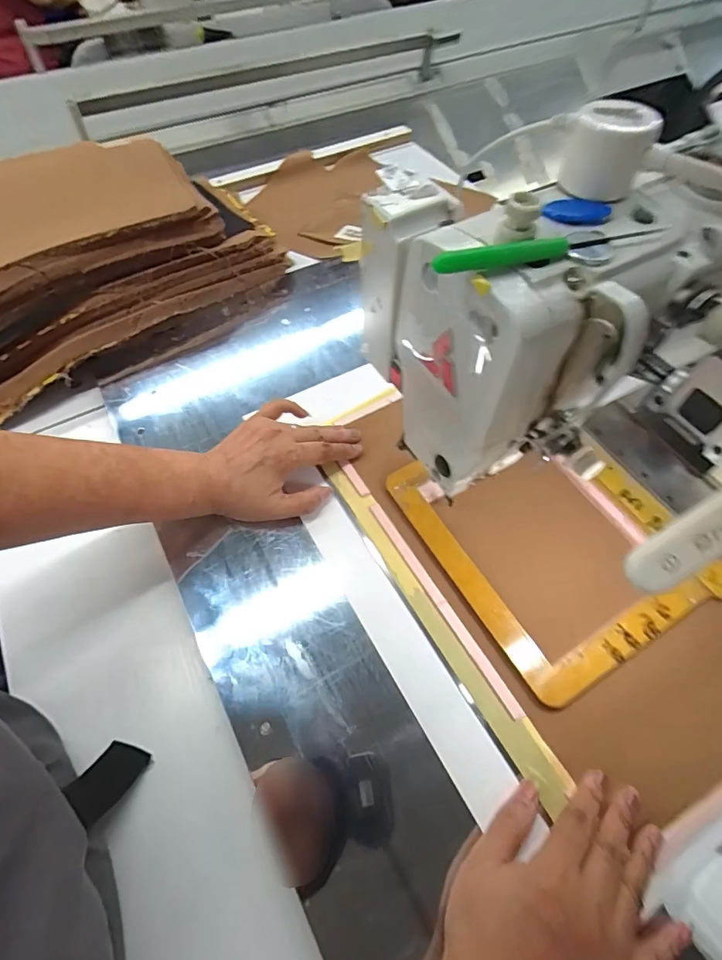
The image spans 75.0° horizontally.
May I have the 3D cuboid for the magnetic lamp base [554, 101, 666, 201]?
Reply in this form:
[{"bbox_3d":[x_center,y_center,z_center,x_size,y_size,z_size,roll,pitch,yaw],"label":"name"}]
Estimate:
[{"bbox_3d":[0.127,-0.170,0.244,0.039,0.033,0.035,19,61,13],"label":"magnetic lamp base"}]

